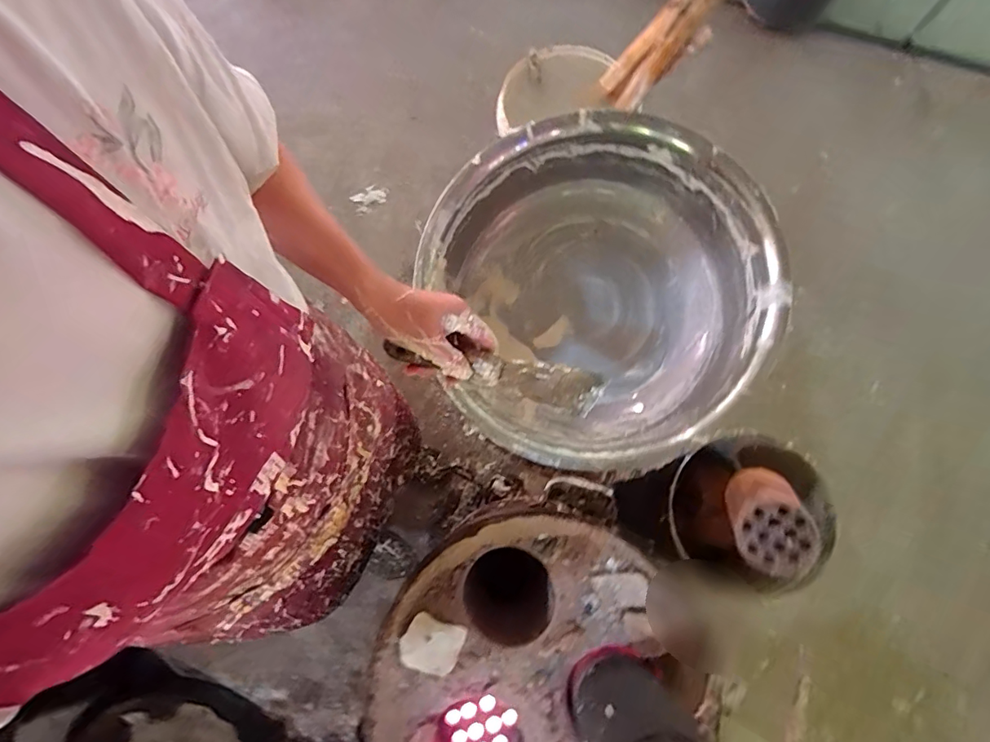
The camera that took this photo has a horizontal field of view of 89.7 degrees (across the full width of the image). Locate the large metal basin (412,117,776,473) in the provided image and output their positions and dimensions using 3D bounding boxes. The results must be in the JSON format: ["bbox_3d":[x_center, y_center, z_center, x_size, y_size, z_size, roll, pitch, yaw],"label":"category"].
[{"bbox_3d":[0.152,-0.111,0.778,0.462,0.201,0.483,0,78,2],"label":"large metal basin"}]

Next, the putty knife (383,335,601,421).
[{"bbox_3d":[0.006,-0.001,0.489,0.217,0.059,0.010,19,45,-13],"label":"putty knife"}]

